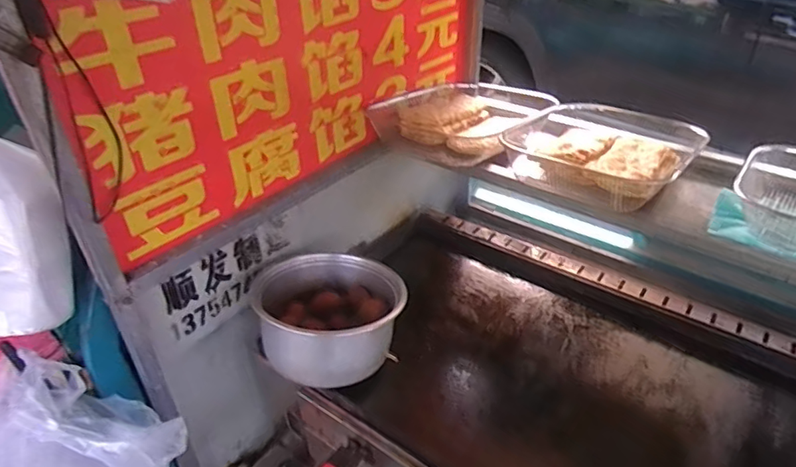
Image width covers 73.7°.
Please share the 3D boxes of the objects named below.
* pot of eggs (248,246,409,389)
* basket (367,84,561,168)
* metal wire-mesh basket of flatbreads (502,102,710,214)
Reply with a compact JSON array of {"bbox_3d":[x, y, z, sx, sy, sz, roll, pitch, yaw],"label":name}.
[{"bbox_3d":[-0.115,0.134,0.893,0.244,0.107,0.218,-15,39,-20],"label":"pot of eggs"},{"bbox_3d":[0.139,-0.230,1.065,0.258,0.072,0.283,23,42,28],"label":"basket"},{"bbox_3d":[0.346,-0.150,0.941,0.308,0.082,0.307,23,42,27],"label":"metal wire-mesh basket of flatbreads"}]

